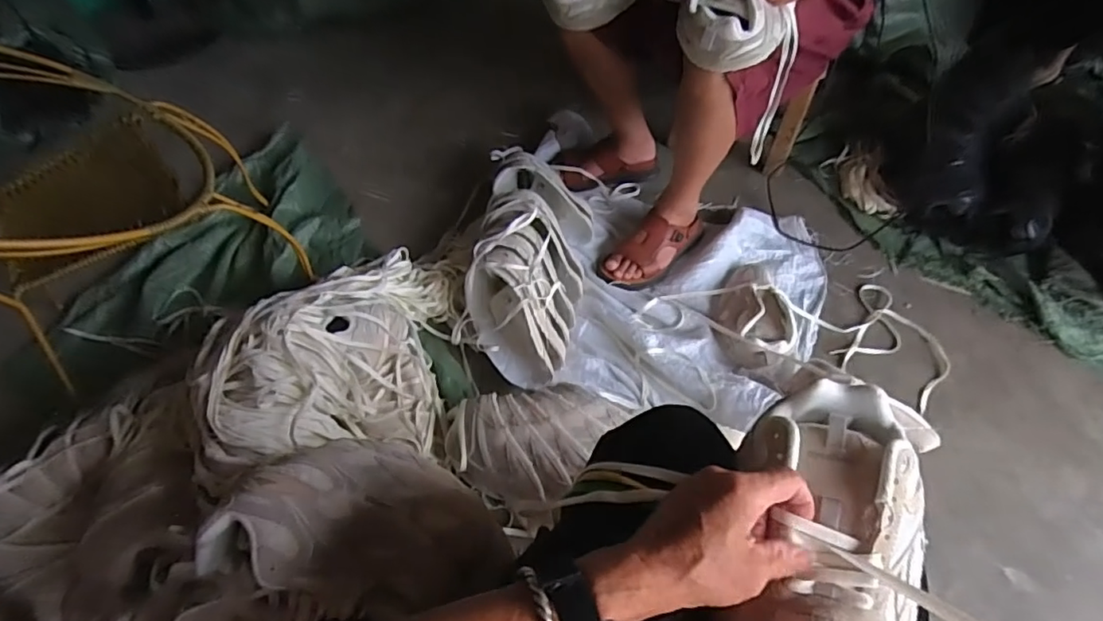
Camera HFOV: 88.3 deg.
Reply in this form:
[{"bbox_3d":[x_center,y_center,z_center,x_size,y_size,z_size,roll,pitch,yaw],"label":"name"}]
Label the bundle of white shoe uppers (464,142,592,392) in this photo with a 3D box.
[{"bbox_3d":[-0.043,-0.137,1.241,0.249,0.209,0.622,4,55,2],"label":"bundle of white shoe uppers"}]

